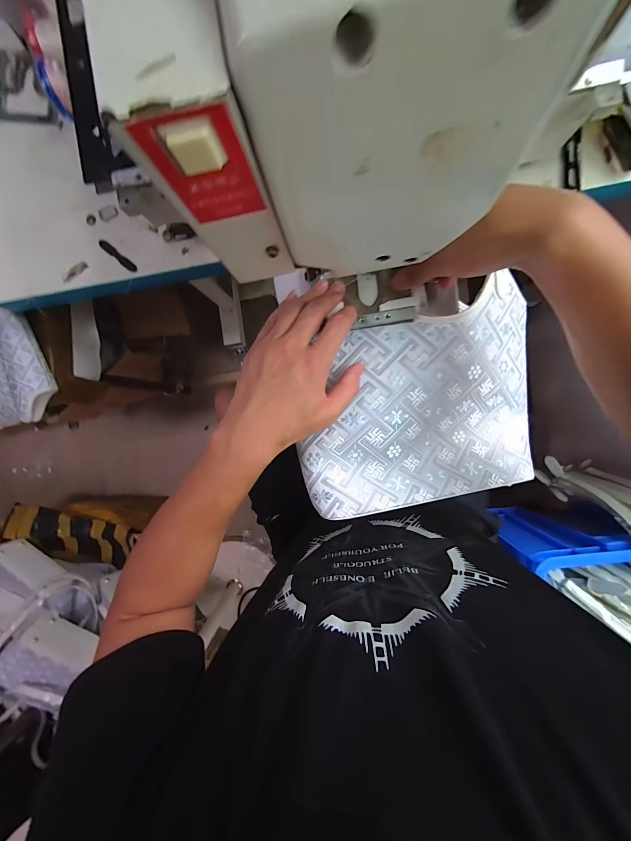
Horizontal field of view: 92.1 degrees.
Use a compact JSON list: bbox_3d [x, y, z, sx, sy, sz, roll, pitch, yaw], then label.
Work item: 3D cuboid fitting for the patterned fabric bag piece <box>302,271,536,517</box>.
[{"bbox_3d":[0.129,-0.019,0.344,0.293,0.036,0.215,-10,105,-12],"label":"patterned fabric bag piece"}]

